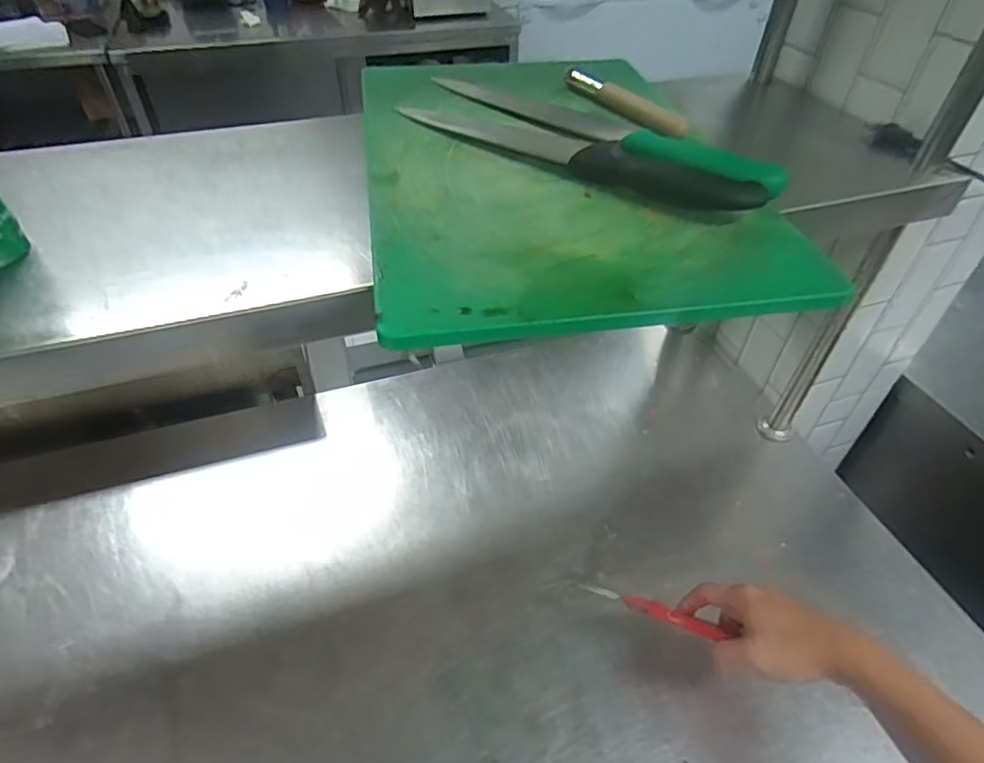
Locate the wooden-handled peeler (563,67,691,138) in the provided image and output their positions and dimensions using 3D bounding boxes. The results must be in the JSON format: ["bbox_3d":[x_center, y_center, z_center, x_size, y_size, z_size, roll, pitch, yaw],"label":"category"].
[{"bbox_3d":[0.124,-0.273,0.565,0.020,0.019,0.160,-25,50,-25],"label":"wooden-handled peeler"}]

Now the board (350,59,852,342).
[{"bbox_3d":[0.047,-0.194,0.498,0.300,0.021,0.451,-6,44,-8],"label":"board"}]

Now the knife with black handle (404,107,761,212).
[{"bbox_3d":[0.060,-0.197,0.483,0.322,0.026,0.050,32,51,27],"label":"knife with black handle"}]

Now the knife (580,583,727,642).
[{"bbox_3d":[0.142,0.201,0.514,0.122,0.014,0.017,15,45,19],"label":"knife"}]

